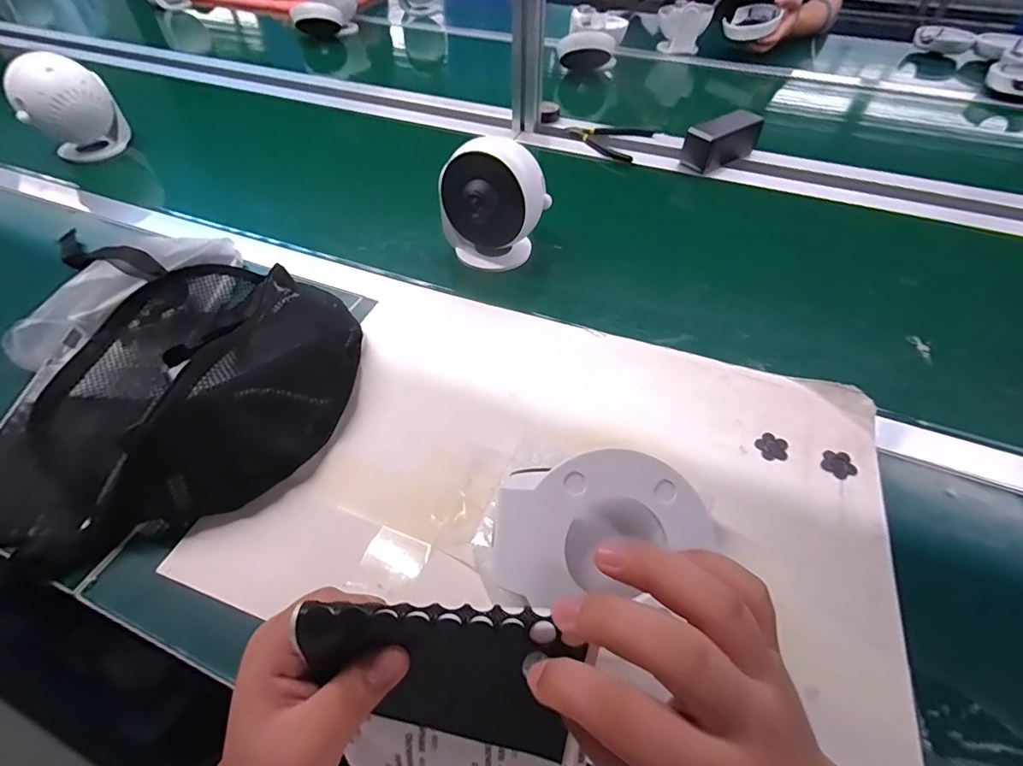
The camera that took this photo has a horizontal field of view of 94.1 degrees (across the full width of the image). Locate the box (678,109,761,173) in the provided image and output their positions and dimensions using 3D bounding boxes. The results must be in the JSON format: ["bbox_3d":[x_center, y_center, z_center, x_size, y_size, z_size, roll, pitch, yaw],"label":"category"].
[{"bbox_3d":[0.324,-0.375,0.735,0.125,0.059,0.050,-28,55,-21],"label":"box"}]

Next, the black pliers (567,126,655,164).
[{"bbox_3d":[0.156,-0.414,0.801,0.134,0.011,0.113,23,54,18],"label":"black pliers"}]

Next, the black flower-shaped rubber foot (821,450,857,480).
[{"bbox_3d":[0.271,0.067,0.395,0.025,0.004,0.025,0,50,0],"label":"black flower-shaped rubber foot"}]

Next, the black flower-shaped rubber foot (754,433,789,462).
[{"bbox_3d":[0.223,0.054,0.408,0.025,0.004,0.026,11,51,10],"label":"black flower-shaped rubber foot"}]

